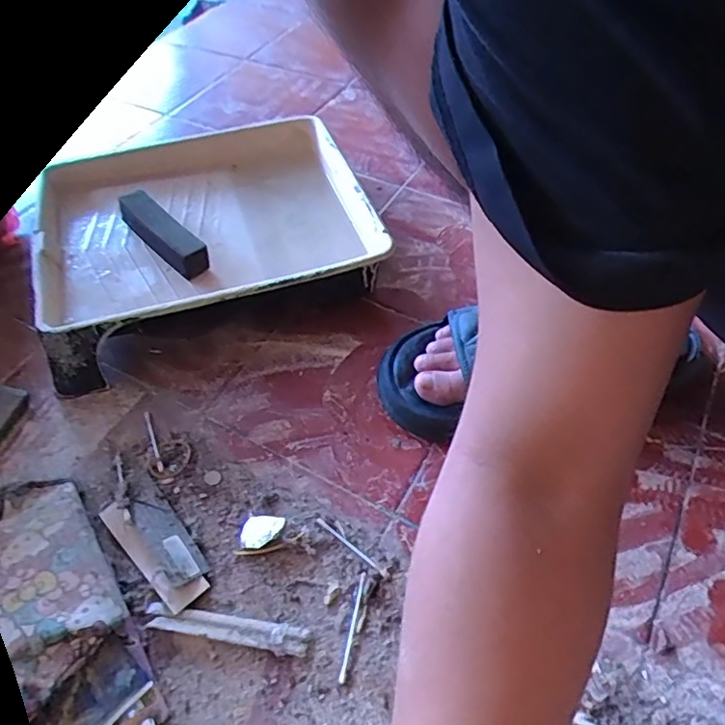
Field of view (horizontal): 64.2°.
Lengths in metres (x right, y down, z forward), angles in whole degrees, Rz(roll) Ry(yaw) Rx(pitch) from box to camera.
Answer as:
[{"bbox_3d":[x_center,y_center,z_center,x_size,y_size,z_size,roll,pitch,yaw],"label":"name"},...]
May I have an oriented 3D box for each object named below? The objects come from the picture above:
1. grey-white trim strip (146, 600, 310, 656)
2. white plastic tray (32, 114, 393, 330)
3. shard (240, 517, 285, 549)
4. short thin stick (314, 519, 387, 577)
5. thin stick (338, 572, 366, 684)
[{"bbox_3d":[-0.099,0.192,0.418,0.118,0.007,0.018,7,52,6],"label":"grey-white trim strip"},{"bbox_3d":[-0.166,-0.140,0.631,0.330,0.083,0.269,-18,53,-13],"label":"white plastic tray"},{"bbox_3d":[-0.079,0.135,0.459,0.033,0.011,0.026,2,52,2],"label":"shard"},{"bbox_3d":[-0.010,0.143,0.454,0.068,0.004,0.004,33,59,24],"label":"short thin stick"},{"bbox_3d":[-0.007,0.189,0.417,0.005,0.007,0.074,10,52,9],"label":"thin stick"}]

